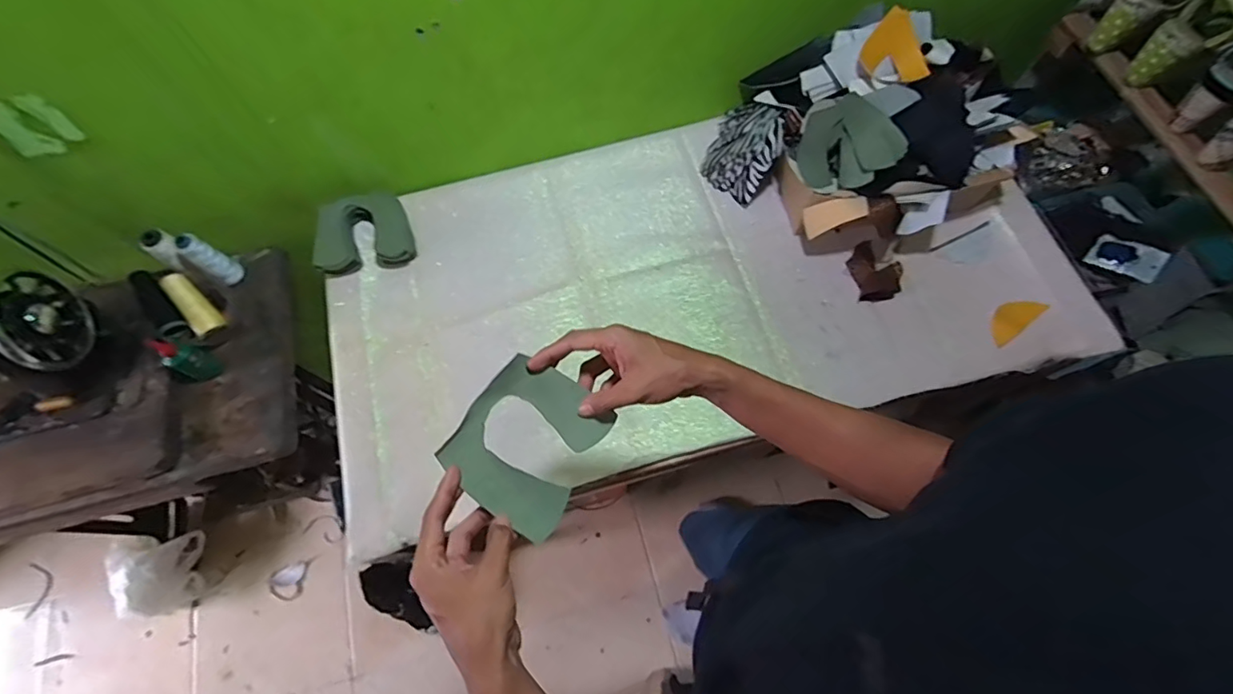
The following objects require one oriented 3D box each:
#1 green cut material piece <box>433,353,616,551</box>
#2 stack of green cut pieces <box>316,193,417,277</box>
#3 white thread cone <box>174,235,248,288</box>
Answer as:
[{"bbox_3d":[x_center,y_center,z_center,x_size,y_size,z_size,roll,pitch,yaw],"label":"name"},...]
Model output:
[{"bbox_3d":[-0.079,0.086,0.483,0.119,0.008,0.133,35,72,1],"label":"green cut material piece"},{"bbox_3d":[-0.442,-0.198,0.922,0.154,0.060,0.133,-15,68,-4],"label":"stack of green cut pieces"},{"bbox_3d":[-0.681,-0.150,0.889,0.043,0.098,0.047,30,72,13],"label":"white thread cone"}]

